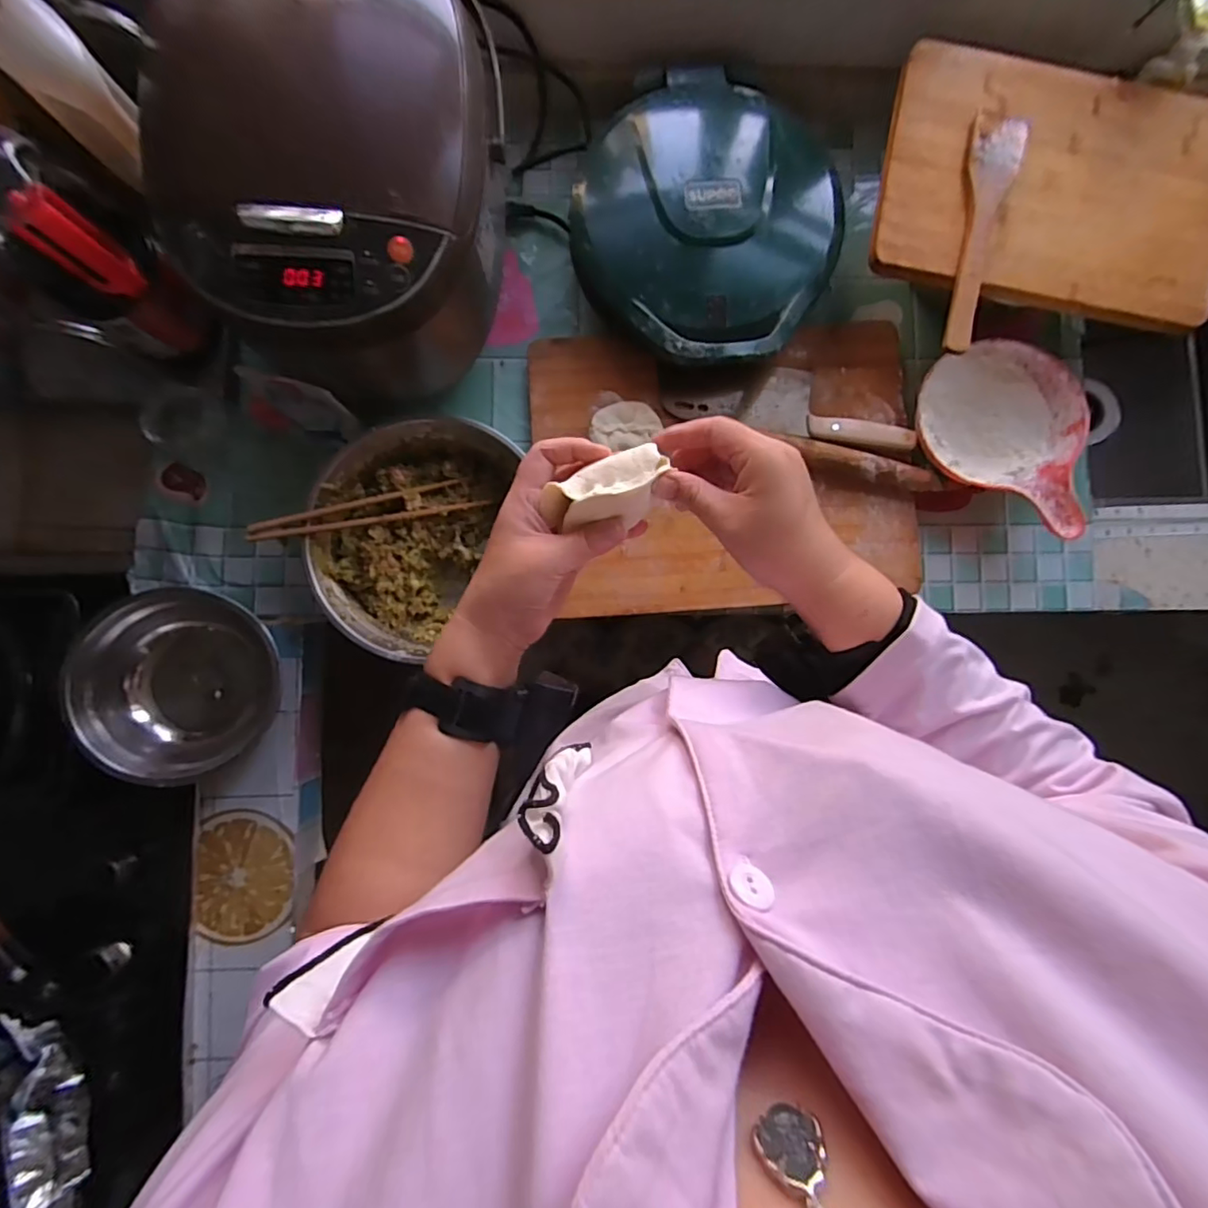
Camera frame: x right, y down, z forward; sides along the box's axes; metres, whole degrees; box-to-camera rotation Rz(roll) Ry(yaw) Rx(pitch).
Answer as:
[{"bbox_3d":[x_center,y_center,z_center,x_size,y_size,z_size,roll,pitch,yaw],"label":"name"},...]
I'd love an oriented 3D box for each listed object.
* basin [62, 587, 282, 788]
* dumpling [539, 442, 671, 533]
[{"bbox_3d":[-0.446,0.082,0.615,0.190,0.091,0.177,0,86,-2],"label":"basin"},{"bbox_3d":[0.000,-0.071,0.353,0.078,0.032,0.038,-20,87,14],"label":"dumpling"}]

